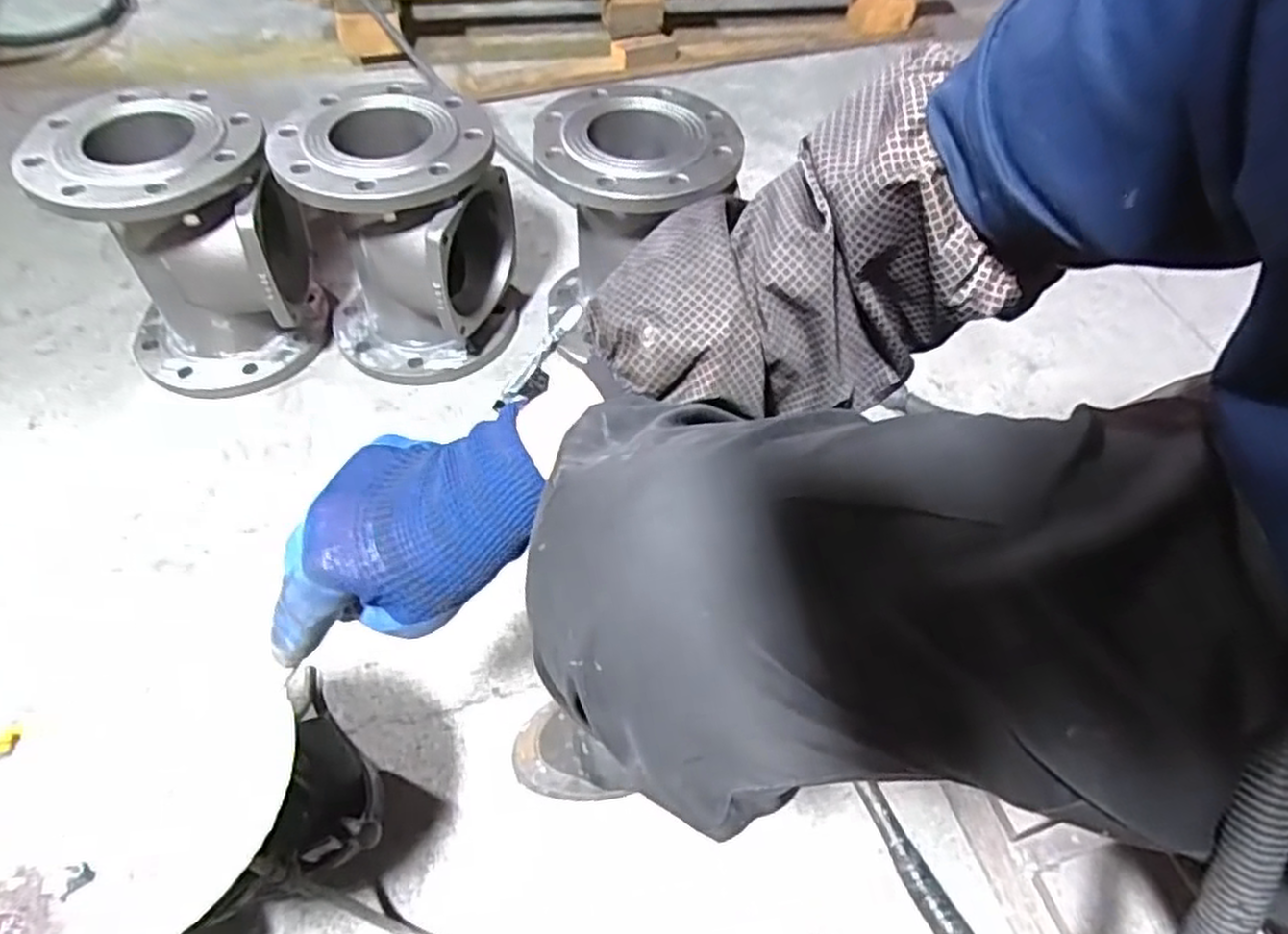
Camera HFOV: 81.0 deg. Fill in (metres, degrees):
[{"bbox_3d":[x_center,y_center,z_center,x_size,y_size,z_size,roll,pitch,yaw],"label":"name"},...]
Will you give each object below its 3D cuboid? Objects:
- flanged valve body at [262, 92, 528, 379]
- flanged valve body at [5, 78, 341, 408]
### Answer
[{"bbox_3d":[-0.261,-0.244,0.828,0.197,0.260,0.184,2,52,-2],"label":"flanged valve body"},{"bbox_3d":[-0.469,-0.226,0.799,0.209,0.259,0.198,-26,58,-22],"label":"flanged valve body"}]

